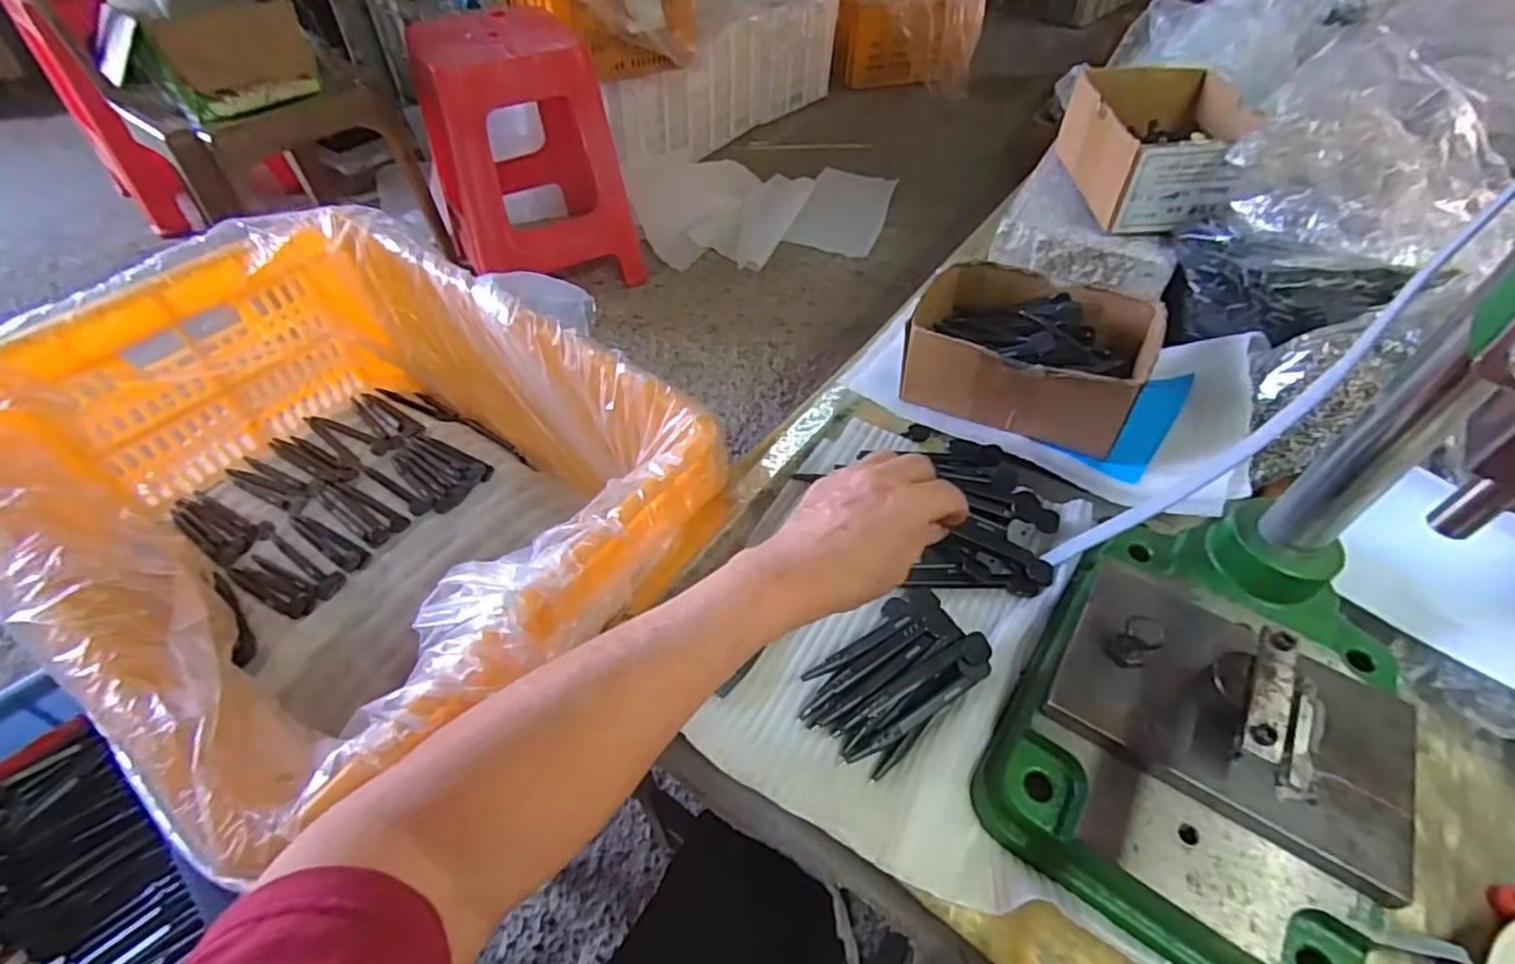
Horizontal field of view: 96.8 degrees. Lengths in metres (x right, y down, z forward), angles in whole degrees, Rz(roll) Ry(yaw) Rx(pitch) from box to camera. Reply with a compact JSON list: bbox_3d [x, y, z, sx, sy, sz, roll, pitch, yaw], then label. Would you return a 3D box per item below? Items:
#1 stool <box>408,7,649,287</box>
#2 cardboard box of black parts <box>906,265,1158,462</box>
[{"bbox_3d":[-0.489,-0.676,1.382,0.337,0.479,0.337,-23,54,-19],"label":"stool"},{"bbox_3d":[0.207,-0.105,0.516,0.162,0.064,0.130,21,52,15],"label":"cardboard box of black parts"}]

